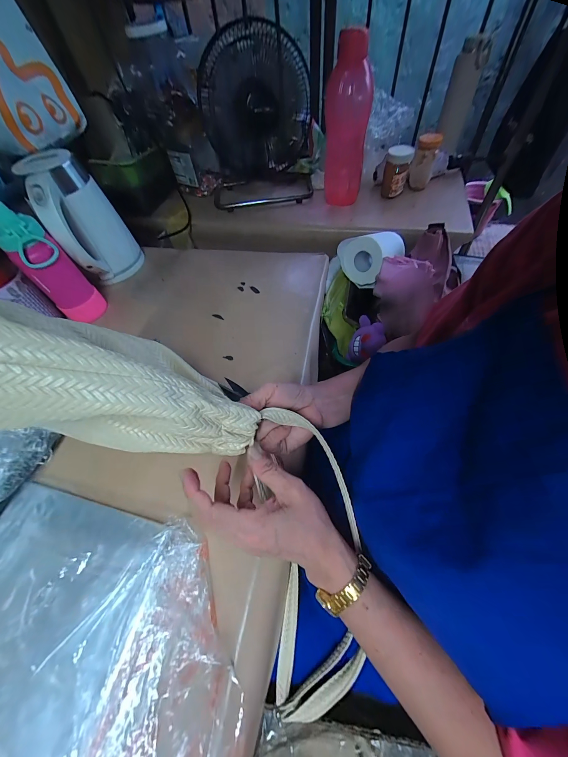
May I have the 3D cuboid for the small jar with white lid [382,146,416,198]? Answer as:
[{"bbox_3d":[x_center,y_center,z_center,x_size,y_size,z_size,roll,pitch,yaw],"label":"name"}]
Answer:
[{"bbox_3d":[0.301,-0.548,0.741,0.066,0.098,0.068,15,59,14],"label":"small jar with white lid"}]

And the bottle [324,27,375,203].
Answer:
[{"bbox_3d":[0.159,-0.603,0.680,0.084,0.309,0.089,24,62,19],"label":"bottle"}]

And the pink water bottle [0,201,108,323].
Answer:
[{"bbox_3d":[-0.412,-0.191,0.490,0.066,0.197,0.063,-10,57,-1],"label":"pink water bottle"}]

